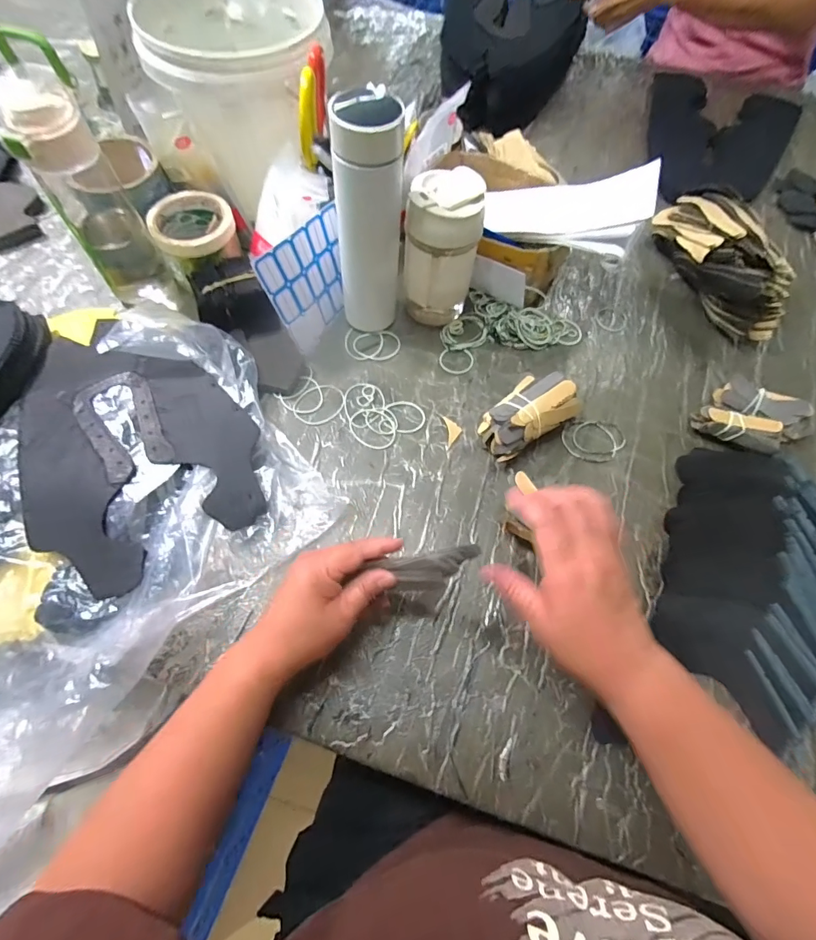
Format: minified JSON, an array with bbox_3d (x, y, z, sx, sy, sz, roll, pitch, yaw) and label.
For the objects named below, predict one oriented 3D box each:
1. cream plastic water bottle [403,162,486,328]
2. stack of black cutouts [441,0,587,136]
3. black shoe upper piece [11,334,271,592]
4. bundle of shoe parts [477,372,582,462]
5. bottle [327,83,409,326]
[{"bbox_3d":[0.038,-0.241,0.499,0.079,0.158,0.071,12,66,2],"label":"cream plastic water bottle"},{"bbox_3d":[0.170,-0.712,0.719,0.184,0.137,0.313,26,67,8],"label":"stack of black cutouts"},{"bbox_3d":[-0.280,-0.032,0.440,0.210,0.017,0.274,-30,71,-15],"label":"black shoe upper piece"},{"bbox_3d":[0.130,-0.062,0.478,0.123,0.042,0.064,-31,71,-15],"label":"bundle of shoe parts"},{"bbox_3d":[-0.038,-0.243,0.454,0.053,0.231,0.056,26,67,8],"label":"bottle"}]

